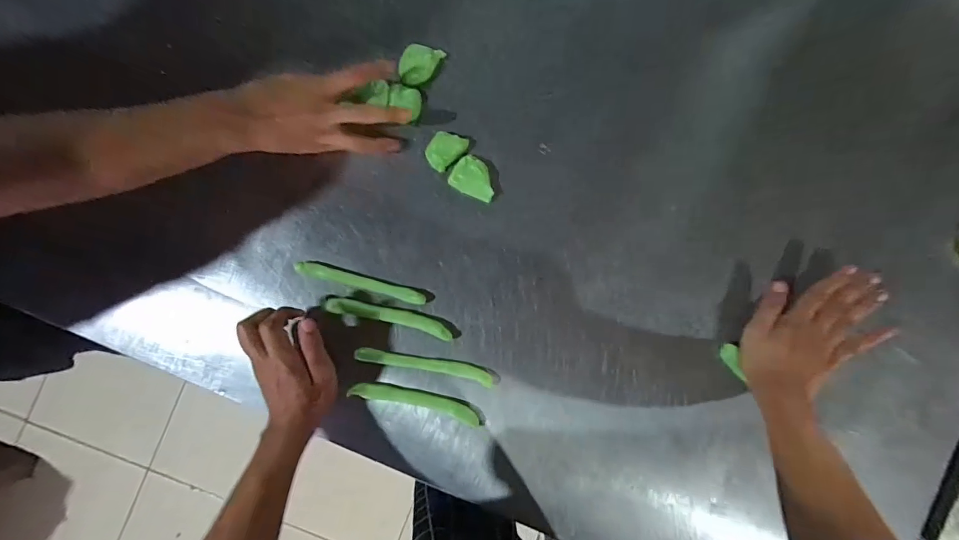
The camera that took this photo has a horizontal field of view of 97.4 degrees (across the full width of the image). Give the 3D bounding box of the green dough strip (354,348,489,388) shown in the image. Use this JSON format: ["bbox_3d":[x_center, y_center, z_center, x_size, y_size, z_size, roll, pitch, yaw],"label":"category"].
[{"bbox_3d":[-0.061,0.110,0.482,0.155,0.014,0.020,13,88,-1],"label":"green dough strip"}]

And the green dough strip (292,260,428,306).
[{"bbox_3d":[-0.136,0.015,0.485,0.148,0.012,0.015,15,88,-1],"label":"green dough strip"}]

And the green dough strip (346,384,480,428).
[{"bbox_3d":[-0.072,0.152,0.481,0.148,0.014,0.021,16,88,-1],"label":"green dough strip"}]

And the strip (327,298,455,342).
[{"bbox_3d":[-0.102,0.054,0.484,0.142,0.013,0.020,15,88,-1],"label":"strip"}]

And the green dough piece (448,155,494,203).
[{"bbox_3d":[-0.005,-0.104,0.487,0.053,0.017,0.040,30,87,-1],"label":"green dough piece"}]

